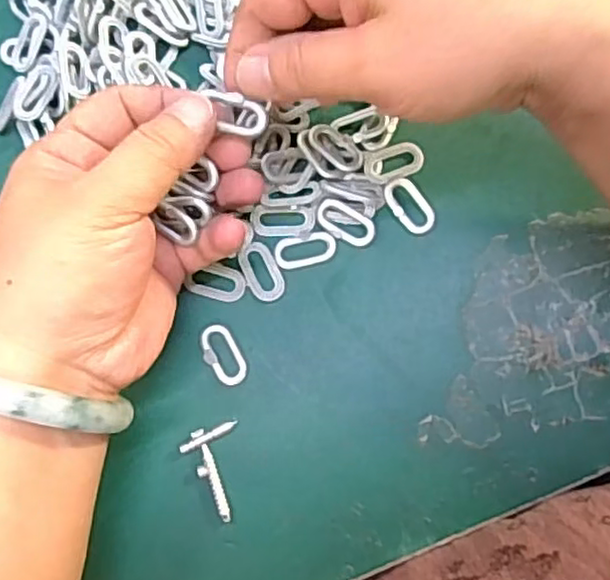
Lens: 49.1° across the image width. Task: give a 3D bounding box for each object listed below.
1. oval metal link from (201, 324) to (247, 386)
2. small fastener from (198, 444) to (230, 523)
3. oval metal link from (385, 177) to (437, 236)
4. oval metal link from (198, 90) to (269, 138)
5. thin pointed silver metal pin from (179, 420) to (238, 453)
[{"bbox_3d":[-0.034,0.027,0.276,0.014,0.004,0.027,-31,82,-3],"label":"oval metal link"},{"bbox_3d":[-0.037,0.078,0.268,0.007,0.004,0.031,-20,81,-1],"label":"small fastener"},{"bbox_3d":[0.045,-0.036,0.285,0.014,0.004,0.026,-41,82,-4],"label":"oval metal link"},{"bbox_3d":[-0.025,-0.062,0.237,0.024,0.004,0.012,12,104,-23],"label":"oval metal link"},{"bbox_3d":[-0.040,0.058,0.271,0.025,0.004,0.006,-26,81,-2],"label":"thin pointed silver metal pin"}]

